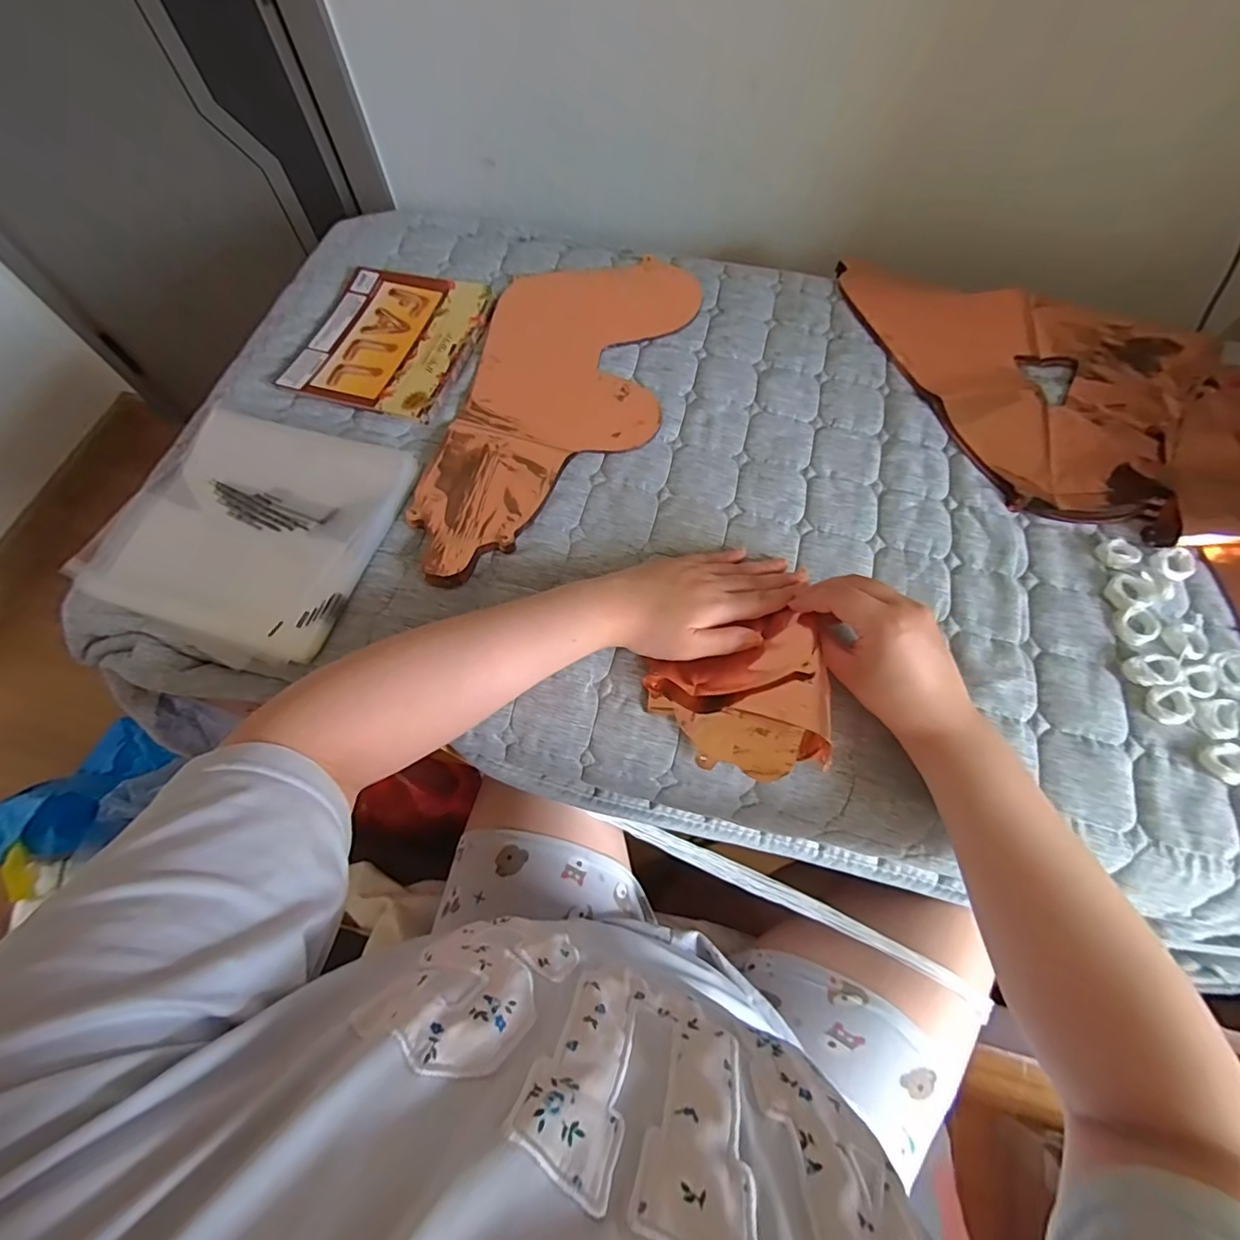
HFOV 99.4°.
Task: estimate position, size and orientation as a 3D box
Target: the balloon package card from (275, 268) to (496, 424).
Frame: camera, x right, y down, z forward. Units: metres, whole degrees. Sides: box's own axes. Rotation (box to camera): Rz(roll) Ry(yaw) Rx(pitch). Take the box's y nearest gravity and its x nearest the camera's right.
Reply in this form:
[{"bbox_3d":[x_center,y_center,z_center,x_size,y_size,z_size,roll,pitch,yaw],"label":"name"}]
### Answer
[{"bbox_3d":[-0.243,-0.304,0.565,0.165,0.007,0.195,14,67,6],"label":"balloon package card"}]

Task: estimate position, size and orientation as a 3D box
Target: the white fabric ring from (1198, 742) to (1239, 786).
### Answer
[{"bbox_3d":[0.439,0.103,0.378,0.030,0.009,0.029,0,66,0],"label":"white fabric ring"}]

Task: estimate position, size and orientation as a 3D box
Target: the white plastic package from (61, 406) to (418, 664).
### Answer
[{"bbox_3d":[-0.328,-0.088,0.458,0.228,0.027,0.201,15,67,7],"label":"white plastic package"}]

